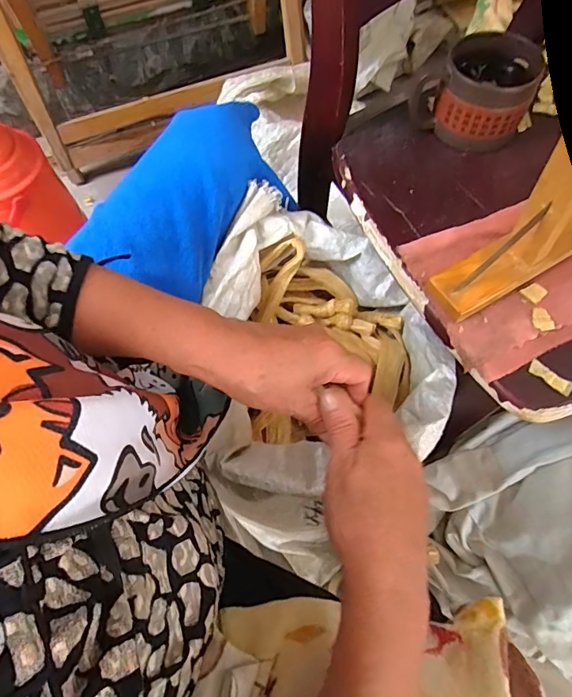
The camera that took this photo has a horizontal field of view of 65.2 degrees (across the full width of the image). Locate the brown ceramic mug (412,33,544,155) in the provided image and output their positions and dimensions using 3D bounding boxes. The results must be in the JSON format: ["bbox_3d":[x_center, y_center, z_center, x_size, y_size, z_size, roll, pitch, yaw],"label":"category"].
[{"bbox_3d":[0.211,-0.281,0.492,0.111,0.075,0.102,-1,66,1],"label":"brown ceramic mug"}]

